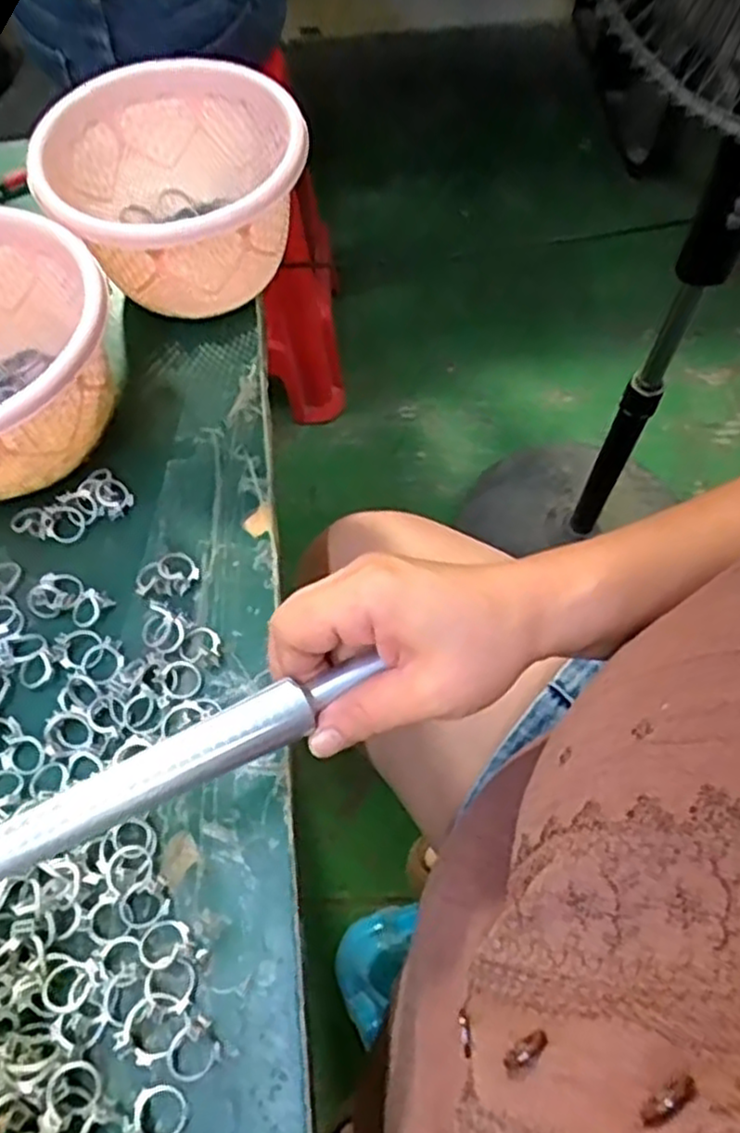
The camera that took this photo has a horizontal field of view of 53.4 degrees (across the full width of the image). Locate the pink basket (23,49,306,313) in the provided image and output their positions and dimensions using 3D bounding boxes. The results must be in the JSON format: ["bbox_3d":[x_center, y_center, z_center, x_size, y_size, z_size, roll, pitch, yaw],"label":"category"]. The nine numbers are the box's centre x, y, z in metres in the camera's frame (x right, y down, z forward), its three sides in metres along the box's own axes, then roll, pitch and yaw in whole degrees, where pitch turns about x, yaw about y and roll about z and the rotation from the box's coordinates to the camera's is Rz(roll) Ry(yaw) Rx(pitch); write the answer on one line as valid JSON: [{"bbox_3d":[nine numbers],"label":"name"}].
[{"bbox_3d":[-0.108,-0.217,0.430,0.143,0.080,0.130,-12,62,-5],"label":"pink basket"}]

